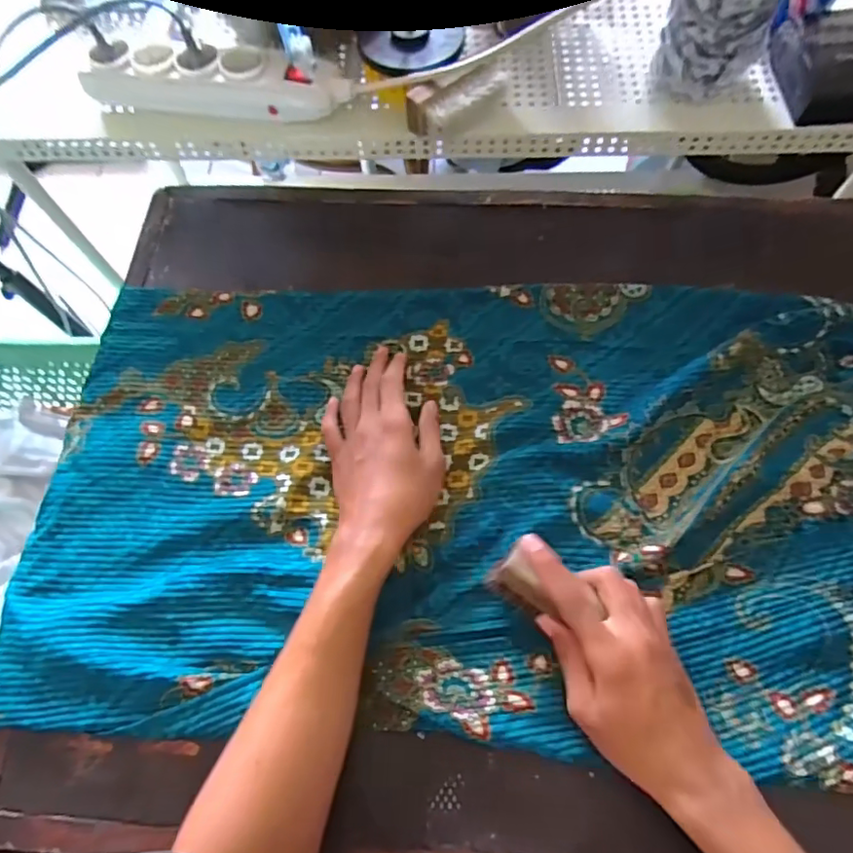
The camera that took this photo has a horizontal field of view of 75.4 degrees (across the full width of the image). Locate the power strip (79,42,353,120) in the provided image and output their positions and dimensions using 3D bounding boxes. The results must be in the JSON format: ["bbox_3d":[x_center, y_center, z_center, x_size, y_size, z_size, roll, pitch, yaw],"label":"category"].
[{"bbox_3d":[-0.190,-0.316,0.507,0.236,0.046,0.044,5,69,5],"label":"power strip"}]

